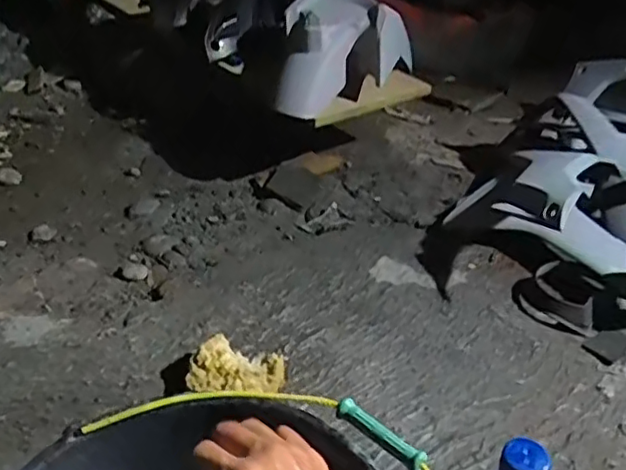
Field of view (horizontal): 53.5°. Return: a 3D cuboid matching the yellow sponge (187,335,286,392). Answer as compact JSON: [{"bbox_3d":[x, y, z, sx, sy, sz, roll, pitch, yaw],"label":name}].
[{"bbox_3d":[-0.093,0.170,0.754,0.104,0.048,0.086,13,33,15],"label":"yellow sponge"}]

